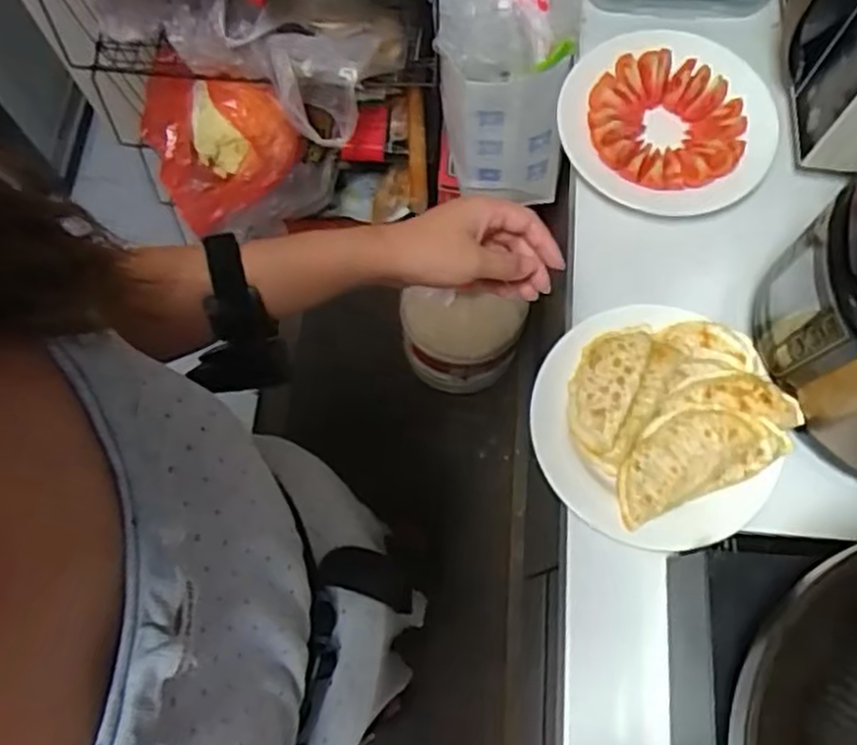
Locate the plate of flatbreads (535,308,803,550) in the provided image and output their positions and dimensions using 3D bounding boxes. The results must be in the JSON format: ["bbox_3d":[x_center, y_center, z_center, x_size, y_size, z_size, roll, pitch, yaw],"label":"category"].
[{"bbox_3d":[0.206,0.044,0.659,0.211,0.044,0.209,0,72,0],"label":"plate of flatbreads"}]

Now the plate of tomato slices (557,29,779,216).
[{"bbox_3d":[0.255,-0.263,0.769,0.225,0.037,0.198,-25,74,-8],"label":"plate of tomato slices"}]

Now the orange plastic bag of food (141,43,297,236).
[{"bbox_3d":[-0.287,-0.326,1.025,0.186,0.172,0.144,-25,74,-8],"label":"orange plastic bag of food"}]

